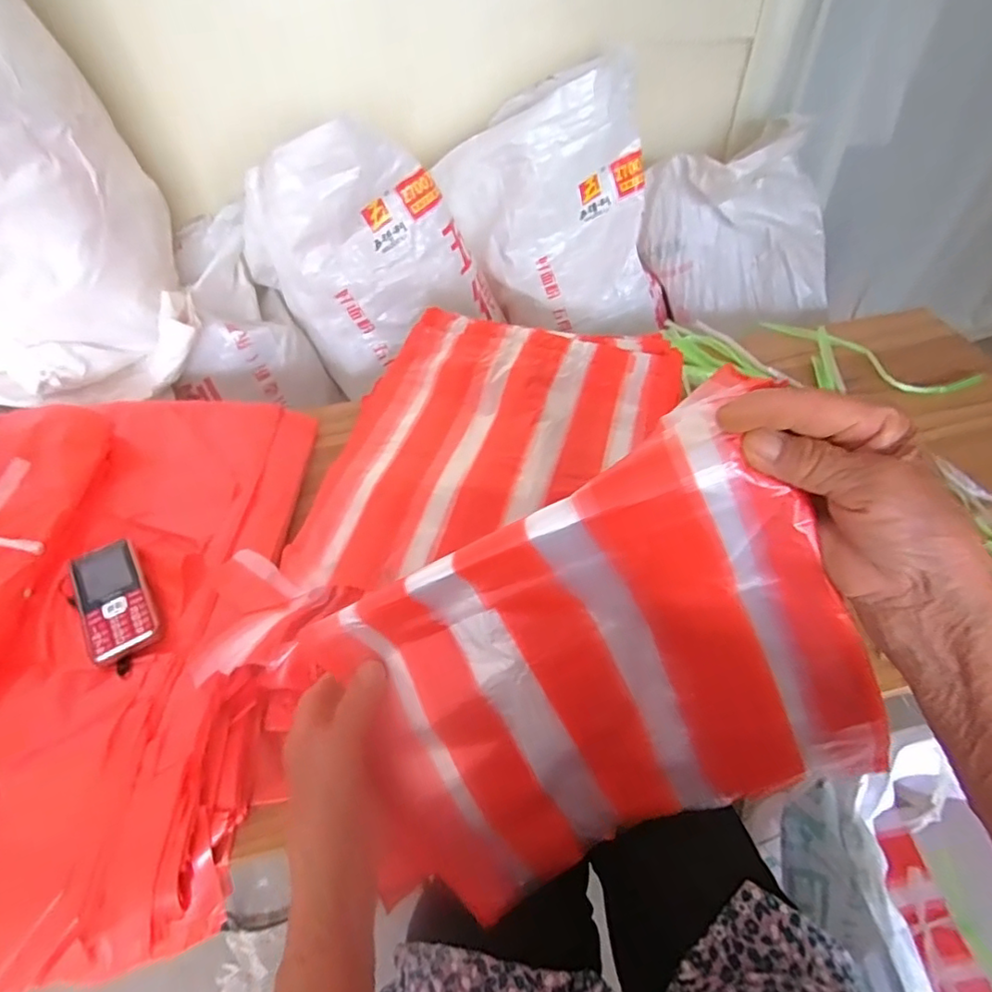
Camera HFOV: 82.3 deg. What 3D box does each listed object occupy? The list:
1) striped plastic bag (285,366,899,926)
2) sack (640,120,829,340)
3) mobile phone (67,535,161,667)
[{"bbox_3d":[0.054,0.119,0.343,0.303,0.250,0.054,-32,17,18],"label":"striped plastic bag"},{"bbox_3d":[0.406,-0.444,0.966,0.321,0.257,0.139,16,52,14],"label":"sack"},{"bbox_3d":[-0.343,0.089,0.508,0.055,0.010,0.126,-30,55,-22],"label":"mobile phone"}]

